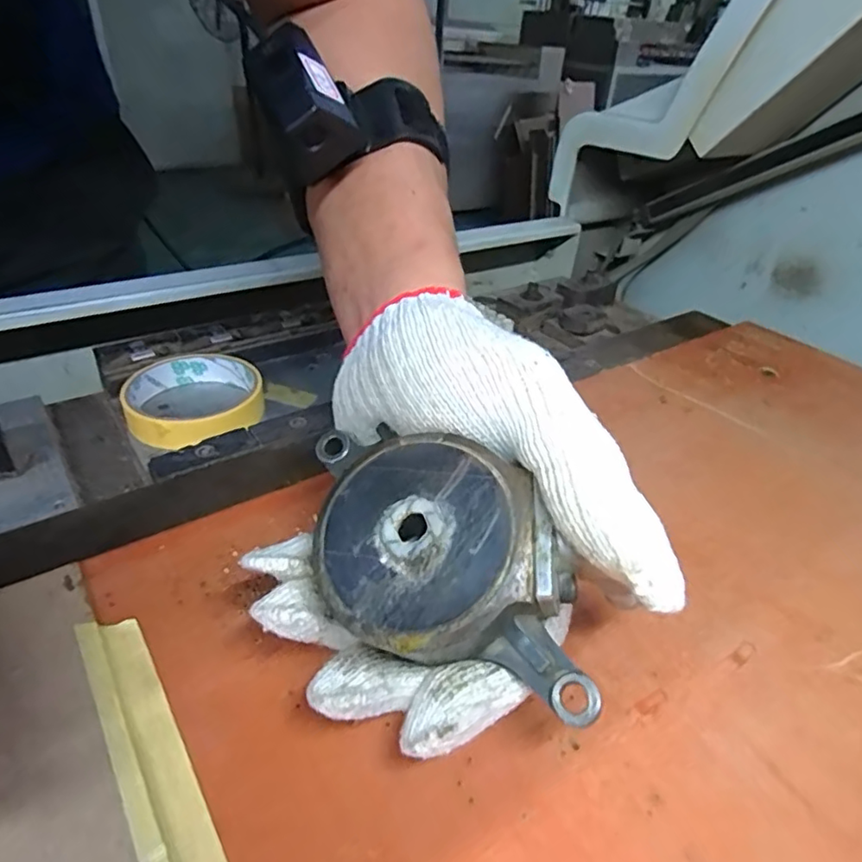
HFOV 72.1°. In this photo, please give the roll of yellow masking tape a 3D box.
[{"bbox_3d":[-0.153,-0.017,0.386,0.083,0.028,0.094,-5,36,-14],"label":"roll of yellow masking tape"}]

